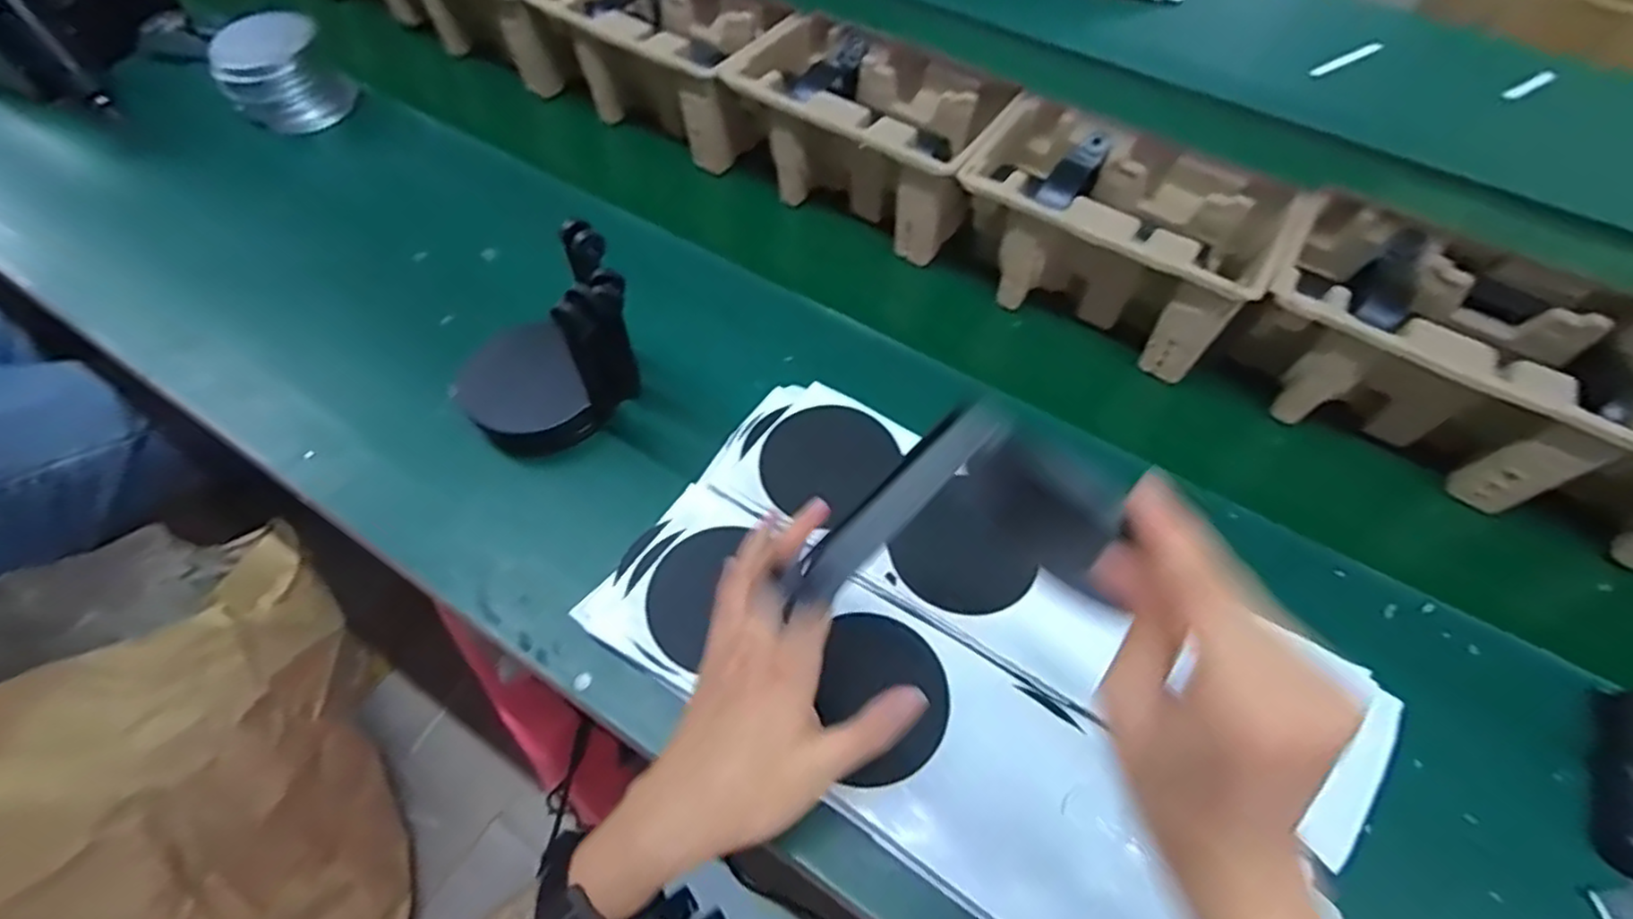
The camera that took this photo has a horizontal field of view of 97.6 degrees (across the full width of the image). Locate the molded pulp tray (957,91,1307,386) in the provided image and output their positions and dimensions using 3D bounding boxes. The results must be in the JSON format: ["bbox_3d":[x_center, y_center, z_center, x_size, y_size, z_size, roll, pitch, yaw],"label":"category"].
[{"bbox_3d":[0.231,-0.176,0.570,0.229,0.100,0.142,29,58,14],"label":"molded pulp tray"}]

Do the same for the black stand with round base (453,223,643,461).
[{"bbox_3d":[-0.192,-0.082,0.487,0.118,0.138,0.115,-28,63,-22],"label":"black stand with round base"}]

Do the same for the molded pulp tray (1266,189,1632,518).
[{"bbox_3d":[0.427,-0.076,0.514,0.227,0.109,0.143,31,59,15],"label":"molded pulp tray"}]

